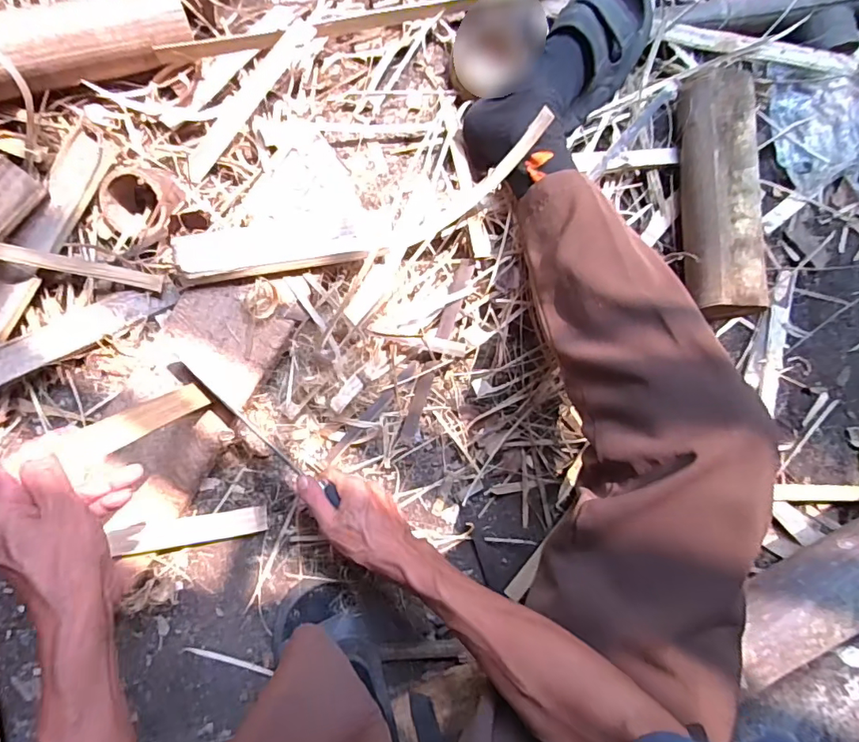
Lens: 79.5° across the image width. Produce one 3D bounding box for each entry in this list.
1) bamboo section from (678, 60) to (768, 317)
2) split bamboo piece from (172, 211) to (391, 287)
[{"bbox_3d":[0.343,-0.212,0.627,0.078,0.067,0.293,0,84,-5],"label":"bamboo section"},{"bbox_3d":[-0.156,-0.136,0.562,0.220,0.026,0.060,-9,85,-6],"label":"split bamboo piece"}]

